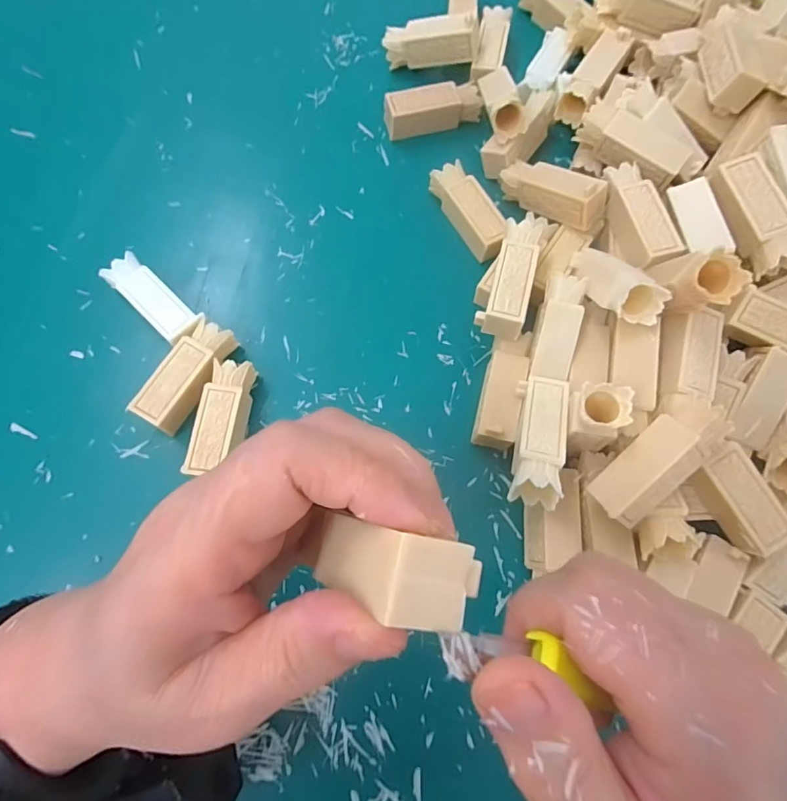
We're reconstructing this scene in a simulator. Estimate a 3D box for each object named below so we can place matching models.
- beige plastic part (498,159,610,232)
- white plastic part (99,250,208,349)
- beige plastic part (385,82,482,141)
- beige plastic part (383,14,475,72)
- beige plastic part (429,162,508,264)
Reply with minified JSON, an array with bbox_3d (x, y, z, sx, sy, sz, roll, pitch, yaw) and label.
[{"bbox_3d":[0.091,-0.122,0.278,0.020,0.022,0.061,-45,57,-13],"label":"beige plastic part"},{"bbox_3d":[-0.131,-0.053,0.266,0.063,0.021,0.020,40,76,13],"label":"white plastic part"},{"bbox_3d":[0.025,-0.189,0.313,0.061,0.020,0.021,-13,73,-5],"label":"beige plastic part"},{"bbox_3d":[0.025,-0.238,0.318,0.059,0.020,0.021,8,71,19],"label":"beige plastic part"},{"bbox_3d":[0.046,-0.112,0.288,0.021,0.019,0.066,-28,74,-8],"label":"beige plastic part"}]

